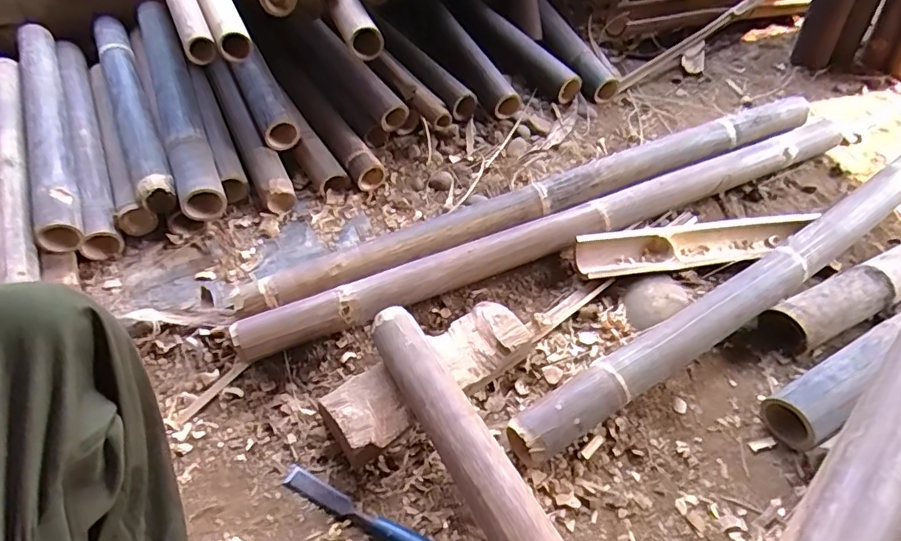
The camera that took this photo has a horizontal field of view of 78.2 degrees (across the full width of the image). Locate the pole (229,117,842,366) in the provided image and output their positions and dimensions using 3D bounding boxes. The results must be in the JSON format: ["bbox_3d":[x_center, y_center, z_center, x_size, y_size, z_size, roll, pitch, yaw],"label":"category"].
[{"bbox_3d":[0.238,-0.081,0.930,1.175,0.066,0.079,-19,53,-17],"label":"pole"}]

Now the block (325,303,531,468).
[{"bbox_3d":[-0.030,0.136,0.751,0.292,0.064,0.104,-29,56,-24],"label":"block"}]

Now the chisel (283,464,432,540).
[{"bbox_3d":[-0.102,0.292,0.655,0.225,0.021,0.027,22,53,17],"label":"chisel"}]

